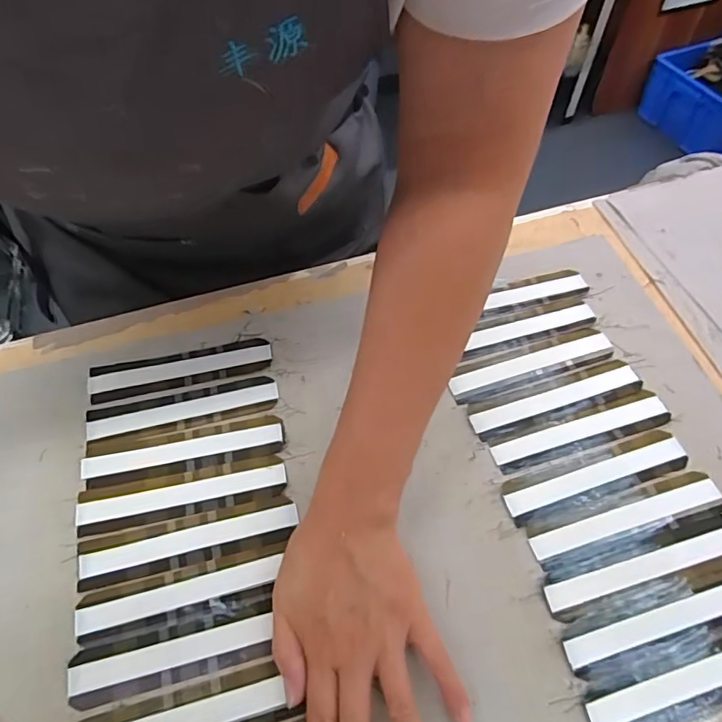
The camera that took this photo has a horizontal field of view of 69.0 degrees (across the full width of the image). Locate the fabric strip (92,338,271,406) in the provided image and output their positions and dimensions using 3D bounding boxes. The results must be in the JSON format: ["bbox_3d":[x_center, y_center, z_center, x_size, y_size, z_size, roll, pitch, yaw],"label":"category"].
[{"bbox_3d":[-0.146,0.006,0.429,0.141,0.006,0.034,-11,57,-8],"label":"fabric strip"}]

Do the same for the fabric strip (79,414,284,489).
[{"bbox_3d":[-0.131,0.066,0.390,0.142,0.004,0.032,-10,57,-7],"label":"fabric strip"}]

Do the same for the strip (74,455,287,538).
[{"bbox_3d":[-0.126,0.095,0.374,0.142,0.004,0.031,-10,57,-7],"label":"strip"}]

